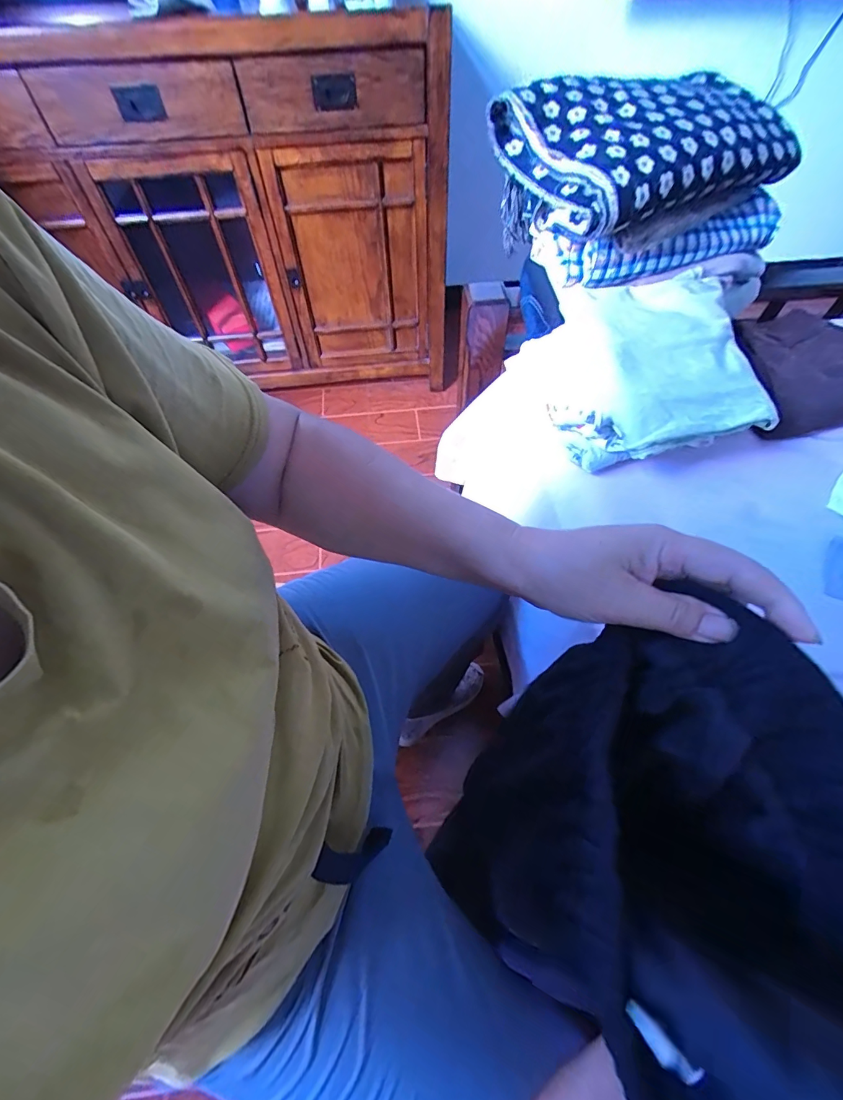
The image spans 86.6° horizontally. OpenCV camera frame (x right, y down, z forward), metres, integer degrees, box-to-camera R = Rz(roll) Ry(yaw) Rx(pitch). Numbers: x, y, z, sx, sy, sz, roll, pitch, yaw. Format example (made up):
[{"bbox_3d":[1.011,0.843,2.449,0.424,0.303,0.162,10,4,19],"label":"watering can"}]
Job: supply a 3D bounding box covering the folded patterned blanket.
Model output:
[{"bbox_3d":[0.263,-0.460,0.552,0.316,0.149,0.222,-26,61,-15],"label":"folded patterned blanket"}]

